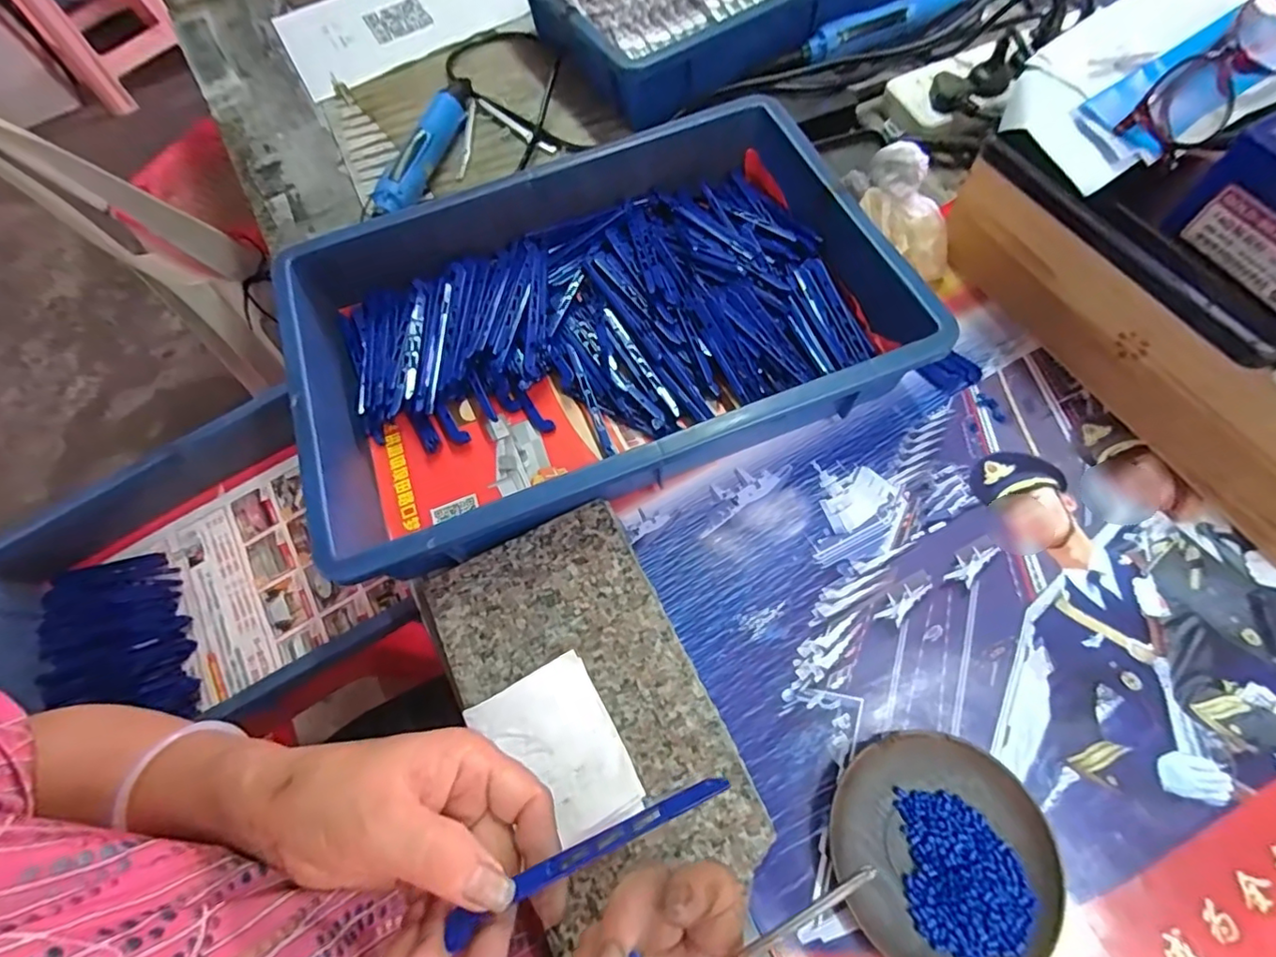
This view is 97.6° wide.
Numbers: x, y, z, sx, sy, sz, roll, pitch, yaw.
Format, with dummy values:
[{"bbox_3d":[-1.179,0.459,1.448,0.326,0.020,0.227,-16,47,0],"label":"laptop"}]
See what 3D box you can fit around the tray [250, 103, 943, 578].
[{"bbox_3d":[-0.032,-0.118,0.429,0.426,0.079,0.284,-22,66,-4],"label":"tray"}]

